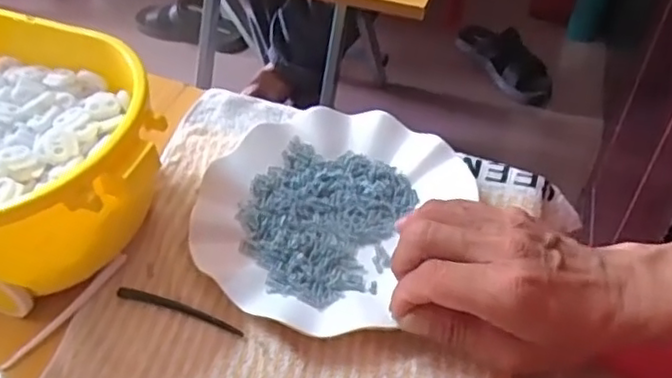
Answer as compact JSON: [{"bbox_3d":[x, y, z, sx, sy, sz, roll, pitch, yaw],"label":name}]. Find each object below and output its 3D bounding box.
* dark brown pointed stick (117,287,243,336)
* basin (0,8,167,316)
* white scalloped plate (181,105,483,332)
[{"bbox_3d":[-0.096,0.074,0.401,0.084,0.008,0.008,18,51,8],"label":"dark brown pointed stick"},{"bbox_3d":[-0.224,-0.028,0.417,0.247,0.094,0.162,22,52,18],"label":"basin"},{"bbox_3d":[-0.006,0.010,0.442,0.154,0.020,0.183,36,56,22],"label":"white scalloped plate"}]

